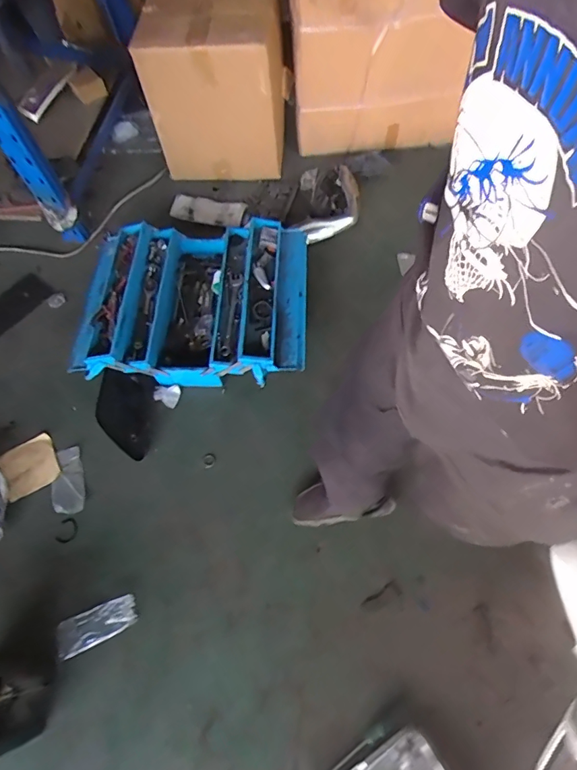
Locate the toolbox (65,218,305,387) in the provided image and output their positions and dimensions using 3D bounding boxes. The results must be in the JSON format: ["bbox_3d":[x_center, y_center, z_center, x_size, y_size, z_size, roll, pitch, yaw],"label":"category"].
[{"bbox_3d":[-0.286,-0.280,1.438,0.676,0.186,0.564,-1,63,4],"label":"toolbox"}]

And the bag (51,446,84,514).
[{"bbox_3d":[-0.622,0.265,1.271,0.082,0.007,0.187,-11,63,-1],"label":"bag"}]

